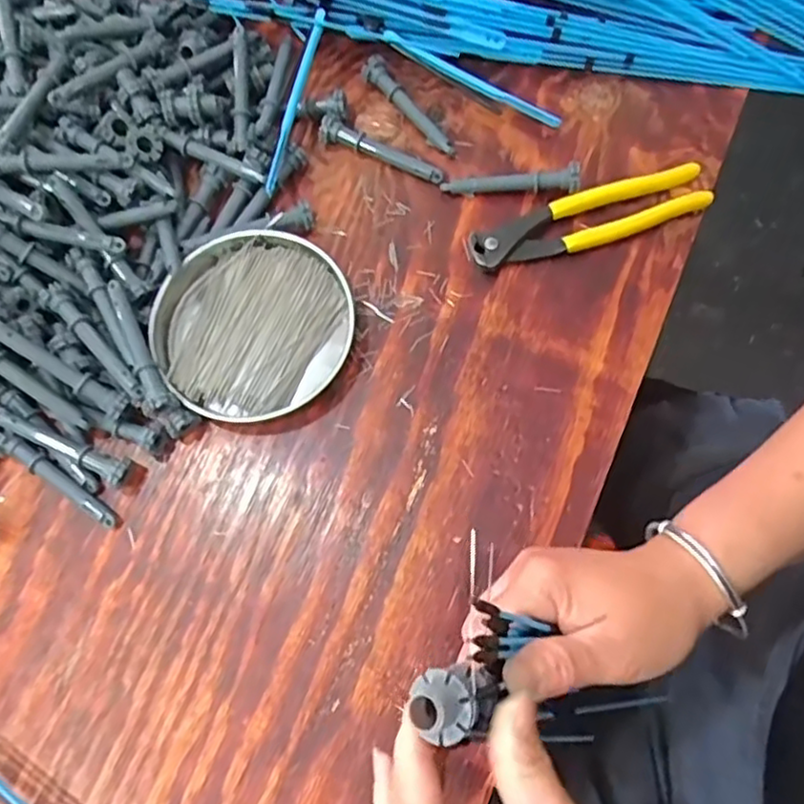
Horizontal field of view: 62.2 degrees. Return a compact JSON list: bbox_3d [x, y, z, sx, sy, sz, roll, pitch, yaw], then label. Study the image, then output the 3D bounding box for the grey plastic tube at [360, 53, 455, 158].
[{"bbox_3d":[0.005,-0.218,0.493,0.014,0.017,0.097,-37,73,-7],"label":"grey plastic tube"}]

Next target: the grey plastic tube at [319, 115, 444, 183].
[{"bbox_3d":[-0.014,-0.186,0.485,0.098,0.014,0.018,22,76,11],"label":"grey plastic tube"}]

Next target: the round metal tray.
[{"bbox_3d":[-0.101,-0.053,0.449,0.124,0.019,0.130,-1,73,5],"label":"round metal tray"}]

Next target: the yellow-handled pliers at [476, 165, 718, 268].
[{"bbox_3d":[0.130,-0.126,0.460,0.167,0.020,0.038,-19,72,-1],"label":"yellow-handled pliers"}]

